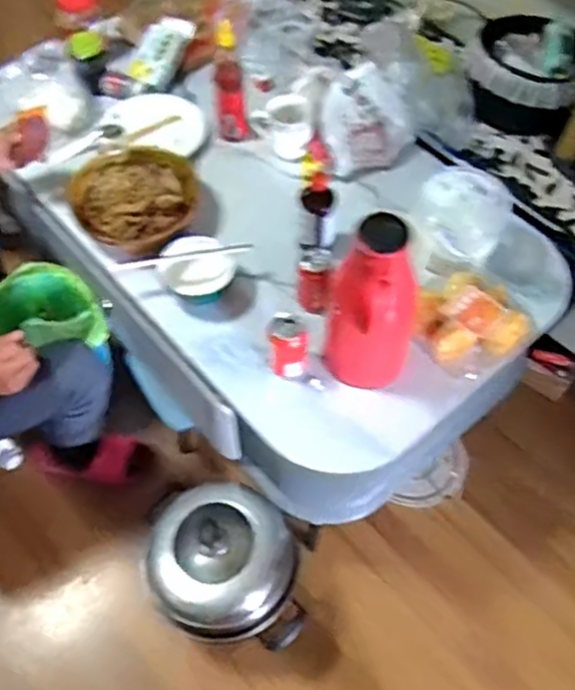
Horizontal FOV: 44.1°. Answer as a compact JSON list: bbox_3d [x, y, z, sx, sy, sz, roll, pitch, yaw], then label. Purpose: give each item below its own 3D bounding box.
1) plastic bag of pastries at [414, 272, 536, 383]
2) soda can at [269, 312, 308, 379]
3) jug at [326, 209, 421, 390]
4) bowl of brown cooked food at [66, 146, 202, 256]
[{"bbox_3d":[0.309,-0.043,1.217,0.178,0.059,0.172,-28,63,-15],"label":"plastic bag of pastries"},{"bbox_3d":[0.002,0.004,1.185,0.059,0.113,0.066,-6,59,-3],"label":"soda can"},{"bbox_3d":[0.132,-0.047,1.086,0.129,0.320,0.133,7,60,5],"label":"jug"},{"bbox_3d":[-0.291,-0.277,1.383,0.233,0.122,0.227,0,59,1],"label":"bowl of brown cooked food"}]

